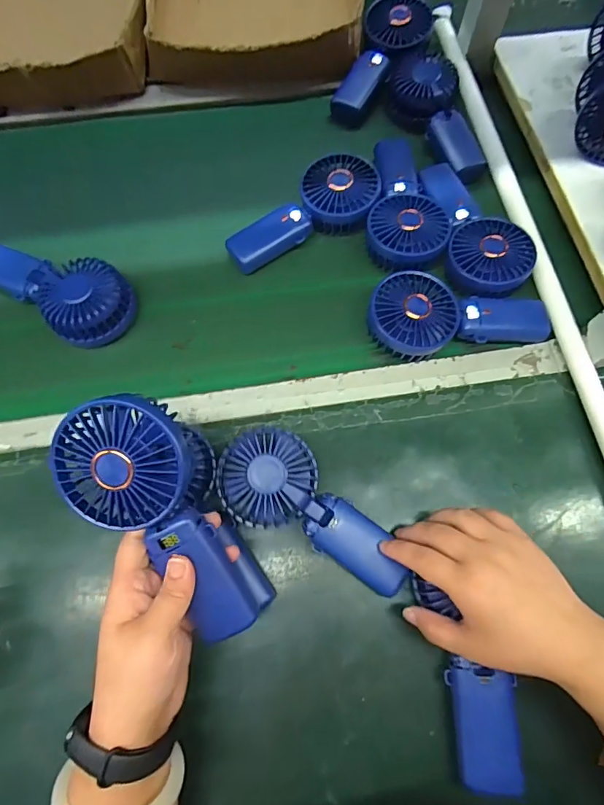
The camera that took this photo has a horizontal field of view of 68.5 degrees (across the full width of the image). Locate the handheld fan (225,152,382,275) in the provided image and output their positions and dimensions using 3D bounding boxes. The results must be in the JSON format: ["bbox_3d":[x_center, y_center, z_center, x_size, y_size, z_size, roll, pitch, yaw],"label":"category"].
[{"bbox_3d":[-0.001,-0.213,0.494,0.180,0.042,0.087,-22,72,-6],"label":"handheld fan"}]

